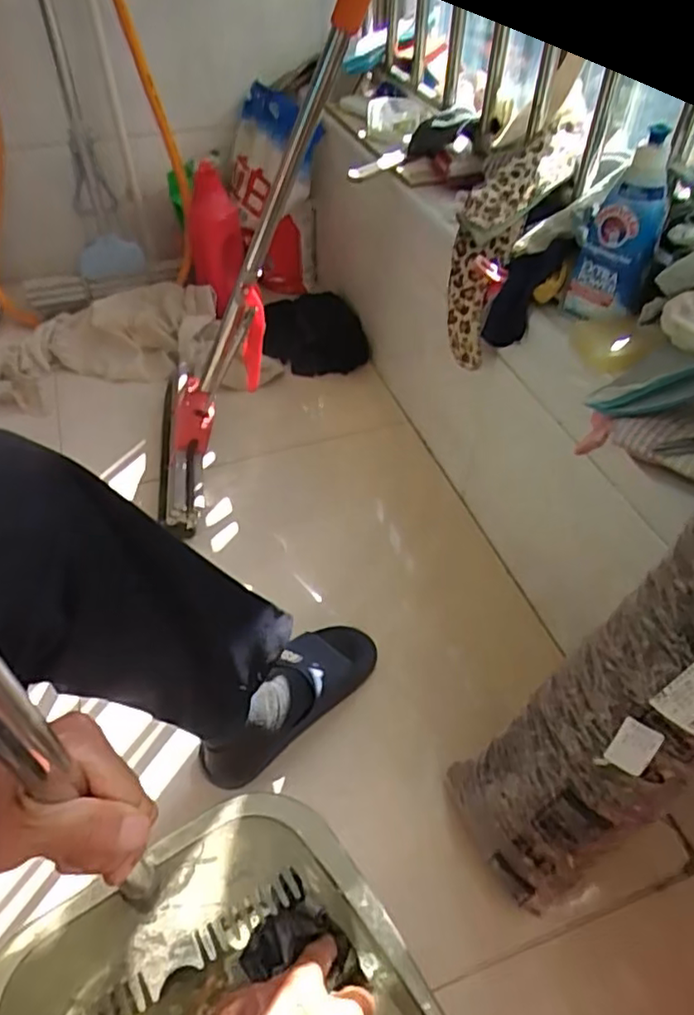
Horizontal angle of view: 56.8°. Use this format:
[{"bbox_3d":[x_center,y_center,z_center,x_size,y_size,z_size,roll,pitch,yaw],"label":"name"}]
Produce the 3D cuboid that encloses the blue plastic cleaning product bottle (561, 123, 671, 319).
[{"bbox_3d":[0.274,-0.277,0.656,0.082,0.158,0.084,15,51,15],"label":"blue plastic cleaning product bottle"}]

